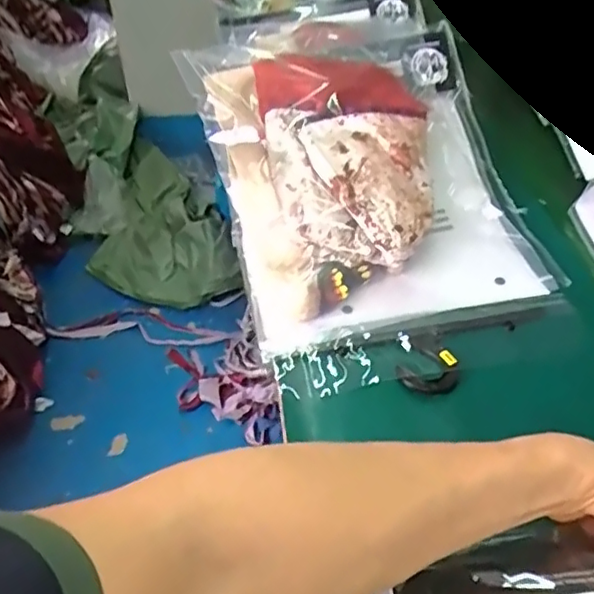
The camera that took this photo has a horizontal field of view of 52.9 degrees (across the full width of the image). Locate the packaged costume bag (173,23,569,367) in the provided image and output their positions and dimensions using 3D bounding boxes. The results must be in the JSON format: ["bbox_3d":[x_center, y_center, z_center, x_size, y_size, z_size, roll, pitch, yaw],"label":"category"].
[{"bbox_3d":[0.073,-0.150,0.649,0.330,0.067,0.413,-13,71,-17],"label":"packaged costume bag"}]

